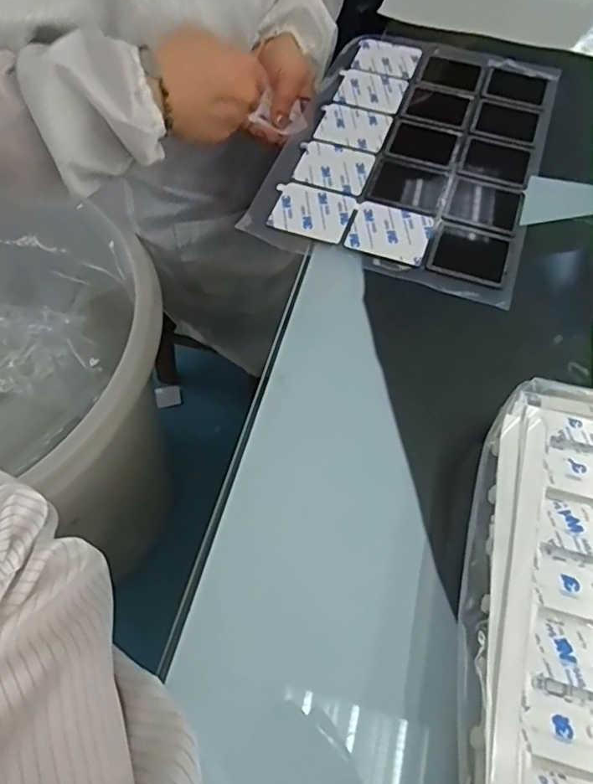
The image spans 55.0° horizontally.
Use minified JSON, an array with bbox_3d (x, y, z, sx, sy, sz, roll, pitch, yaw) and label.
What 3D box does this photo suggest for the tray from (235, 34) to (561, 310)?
[{"bbox_3d":[0.098,-0.199,0.460,0.192,0.014,0.271,18,61,9],"label":"tray"}]

